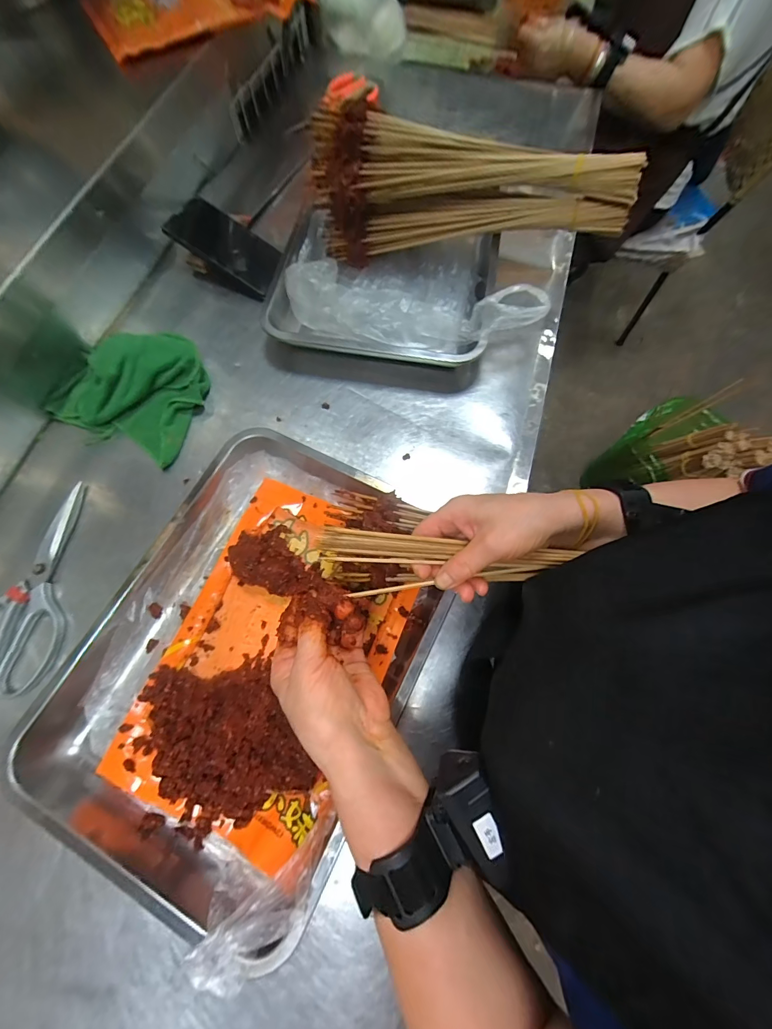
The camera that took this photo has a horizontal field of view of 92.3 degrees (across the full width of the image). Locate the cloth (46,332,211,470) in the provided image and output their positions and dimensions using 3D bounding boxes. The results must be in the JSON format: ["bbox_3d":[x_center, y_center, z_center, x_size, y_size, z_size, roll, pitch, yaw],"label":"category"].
[{"bbox_3d":[-0.319,-0.170,0.467,0.167,0.051,0.162,19,73,8],"label":"cloth"}]

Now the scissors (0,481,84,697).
[{"bbox_3d":[-0.372,0.071,0.398,0.092,0.016,0.218,10,72,5],"label":"scissors"}]

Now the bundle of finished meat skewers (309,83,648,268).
[{"bbox_3d":[0.101,-0.423,0.494,0.391,0.138,0.082,8,72,4],"label":"bundle of finished meat skewers"}]

